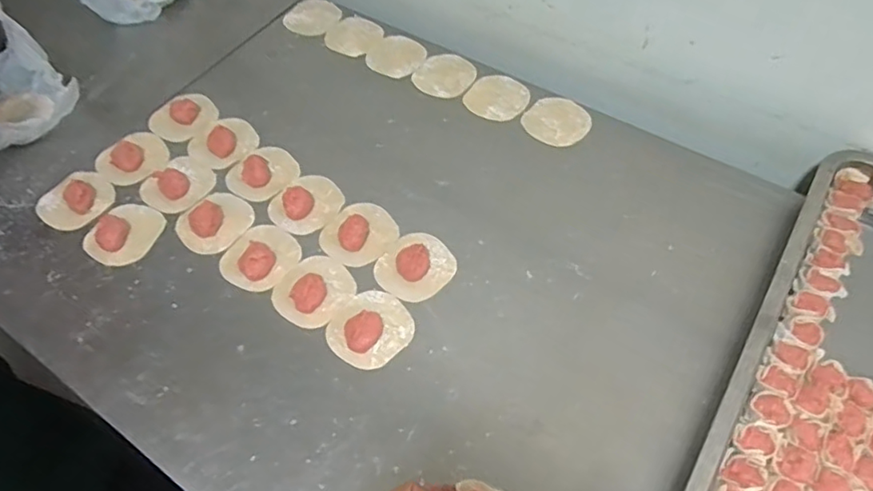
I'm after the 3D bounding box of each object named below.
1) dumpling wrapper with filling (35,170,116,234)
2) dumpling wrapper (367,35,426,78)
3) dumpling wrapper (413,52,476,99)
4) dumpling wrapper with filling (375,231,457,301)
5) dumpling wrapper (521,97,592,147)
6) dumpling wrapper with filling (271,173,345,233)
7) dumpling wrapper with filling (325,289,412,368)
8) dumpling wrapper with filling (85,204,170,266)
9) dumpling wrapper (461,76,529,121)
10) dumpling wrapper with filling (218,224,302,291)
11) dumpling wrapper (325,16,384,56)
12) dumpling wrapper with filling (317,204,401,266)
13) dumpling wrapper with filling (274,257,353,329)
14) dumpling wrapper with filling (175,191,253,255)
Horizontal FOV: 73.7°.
[{"bbox_3d":[-0.418,-0.052,0.674,0.073,0.017,0.077,-1,58,1],"label":"dumpling wrapper with filling"},{"bbox_3d":[-0.056,-0.262,0.806,0.078,0.004,0.077,-1,58,1],"label":"dumpling wrapper"},{"bbox_3d":[0.012,-0.230,0.782,0.074,0.004,0.088,33,64,20],"label":"dumpling wrapper"},{"bbox_3d":[-0.022,0.017,0.612,0.075,0.022,0.080,-1,58,1],"label":"dumpling wrapper with filling"},{"bbox_3d":[0.151,-0.155,0.728,0.077,0.004,0.085,34,60,21],"label":"dumpling wrapper"},{"bbox_3d":[-0.149,-0.052,0.662,0.071,0.024,0.080,30,63,19],"label":"dumpling wrapper with filling"},{"bbox_3d":[-0.066,0.078,0.572,0.077,0.020,0.078,37,65,22],"label":"dumpling wrapper with filling"},{"bbox_3d":[-0.349,-0.015,0.648,0.069,0.012,0.078,25,62,16],"label":"dumpling wrapper with filling"},{"bbox_3d":[0.080,-0.192,0.751,0.073,0.004,0.082,37,66,22],"label":"dumpling wrapper"},{"bbox_3d":[-0.190,0.009,0.625,0.070,0.019,0.080,31,63,19],"label":"dumpling wrapper with filling"},{"bbox_3d":[-0.118,-0.299,0.832,0.075,0.004,0.078,-1,58,1],"label":"dumpling wrapper"},{"bbox_3d":[-0.086,-0.017,0.641,0.072,0.022,0.081,35,65,21],"label":"dumpling wrapper with filling"},{"bbox_3d":[-0.129,0.042,0.599,0.072,0.022,0.078,35,65,21],"label":"dumpling wrapper with filling"},{"bbox_3d":[-0.253,-0.031,0.655,0.081,0.016,0.078,-1,58,1],"label":"dumpling wrapper with filling"}]

